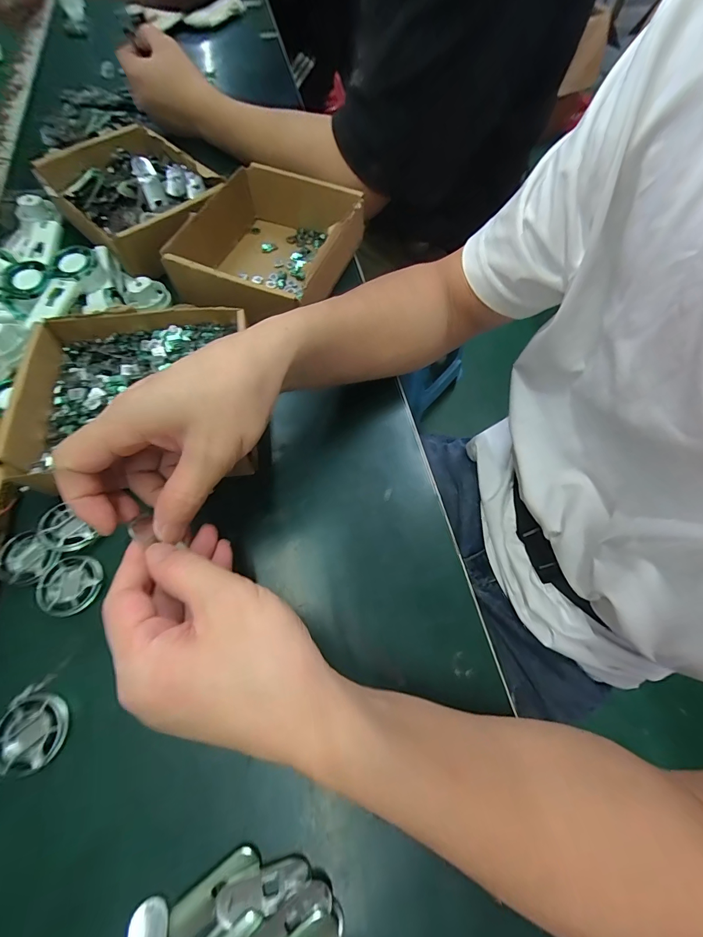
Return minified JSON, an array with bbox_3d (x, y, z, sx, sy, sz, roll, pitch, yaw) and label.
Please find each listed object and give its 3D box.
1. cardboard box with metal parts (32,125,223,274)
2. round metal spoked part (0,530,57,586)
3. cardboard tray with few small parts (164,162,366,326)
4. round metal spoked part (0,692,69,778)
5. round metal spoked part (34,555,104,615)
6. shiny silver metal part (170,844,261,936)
[{"bbox_3d":[-0.230,-0.291,0.401,0.140,0.059,0.189,-41,71,-16],"label":"cardboard box with metal parts"},{"bbox_3d":[-0.234,0.064,0.263,0.038,0.009,0.032,35,70,15],"label":"round metal spoked part"},{"bbox_3d":[-0.087,-0.225,0.378,0.153,0.057,0.175,22,67,10],"label":"cardboard tray with few small parts"},{"bbox_3d":[-0.196,0.160,0.224,0.036,0.010,0.040,-4,65,-1],"label":"round metal spoked part"},{"bbox_3d":[-0.197,0.082,0.258,0.041,0.007,0.038,0,65,1],"label":"round metal spoked part"},{"bbox_3d":[-0.073,0.227,0.196,0.051,0.004,0.018,-34,69,-14],"label":"shiny silver metal part"}]

